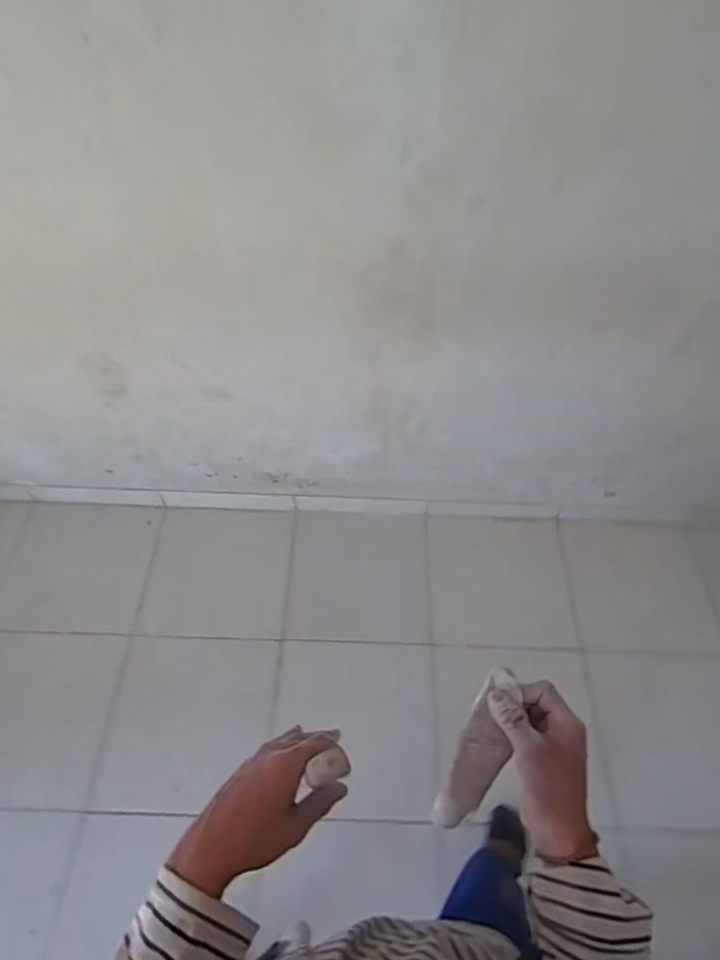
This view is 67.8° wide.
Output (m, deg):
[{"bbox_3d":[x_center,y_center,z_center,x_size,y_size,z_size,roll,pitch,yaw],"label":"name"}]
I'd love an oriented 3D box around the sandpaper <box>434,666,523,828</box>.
[{"bbox_3d":[0.106,0.240,0.473,0.039,0.020,0.152,19,95,10],"label":"sandpaper"}]

